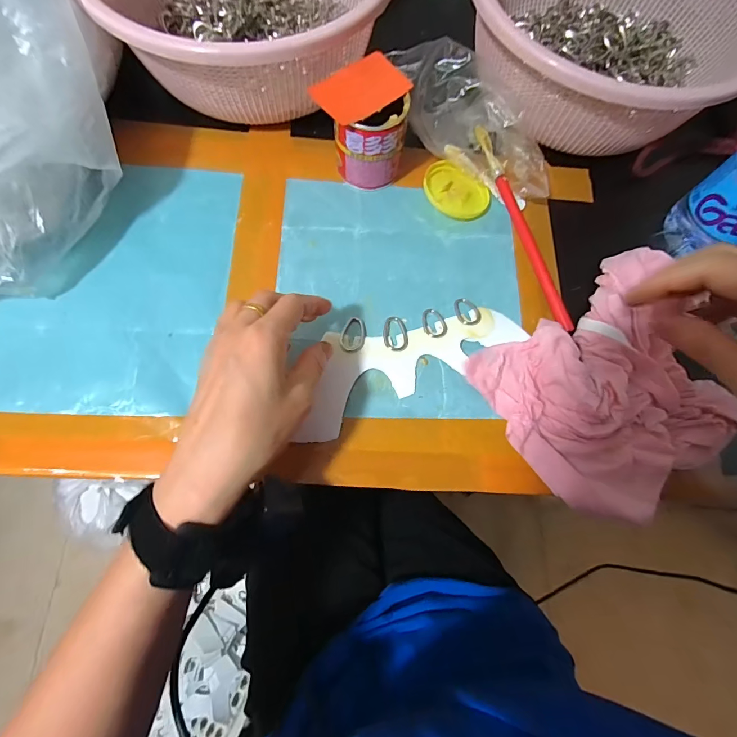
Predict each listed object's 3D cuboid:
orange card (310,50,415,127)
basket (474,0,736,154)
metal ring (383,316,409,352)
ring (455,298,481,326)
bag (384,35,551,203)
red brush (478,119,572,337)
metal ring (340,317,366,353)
[{"bbox_3d":[-0.005,-0.237,0.319,0.079,0.004,0.047,-40,86,-13],"label":"orange card"},{"bbox_3d":[0.230,-0.335,0.370,0.266,0.095,0.240,15,74,2],"label":"basket"},{"bbox_3d":[0.024,-0.031,0.329,0.021,0.004,0.033,-6,74,-4],"label":"metal ring"},{"bbox_3d":[0.089,-0.052,0.338,0.020,0.004,0.029,-15,75,-6],"label":"ring"},{"bbox_3d":[0.102,-0.235,0.367,0.185,0.051,0.078,41,76,-7],"label":"bag"},{"bbox_3d":[0.146,-0.137,0.352,0.015,0.016,0.215,-17,75,-7],"label":"red brush"},{"bbox_3d":[-0.013,-0.030,0.326,0.021,0.004,0.032,3,74,-1],"label":"metal ring"}]

